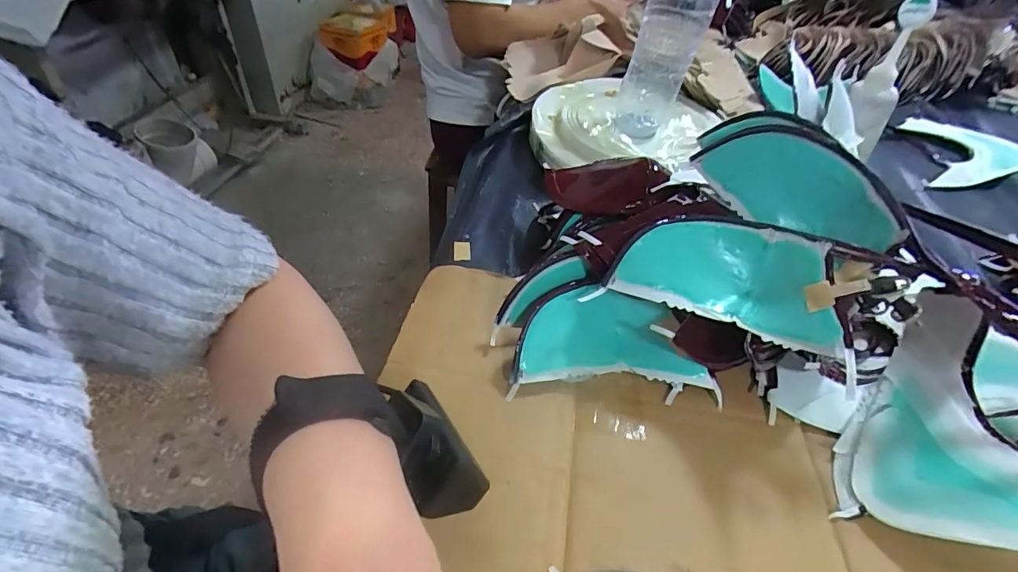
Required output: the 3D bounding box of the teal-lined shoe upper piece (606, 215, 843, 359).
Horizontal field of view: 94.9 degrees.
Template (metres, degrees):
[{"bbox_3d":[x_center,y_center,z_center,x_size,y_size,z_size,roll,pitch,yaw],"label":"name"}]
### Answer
[{"bbox_3d":[0.145,-0.007,0.308,0.132,0.044,0.074,30,49,24],"label":"teal-lined shoe upper piece"}]

